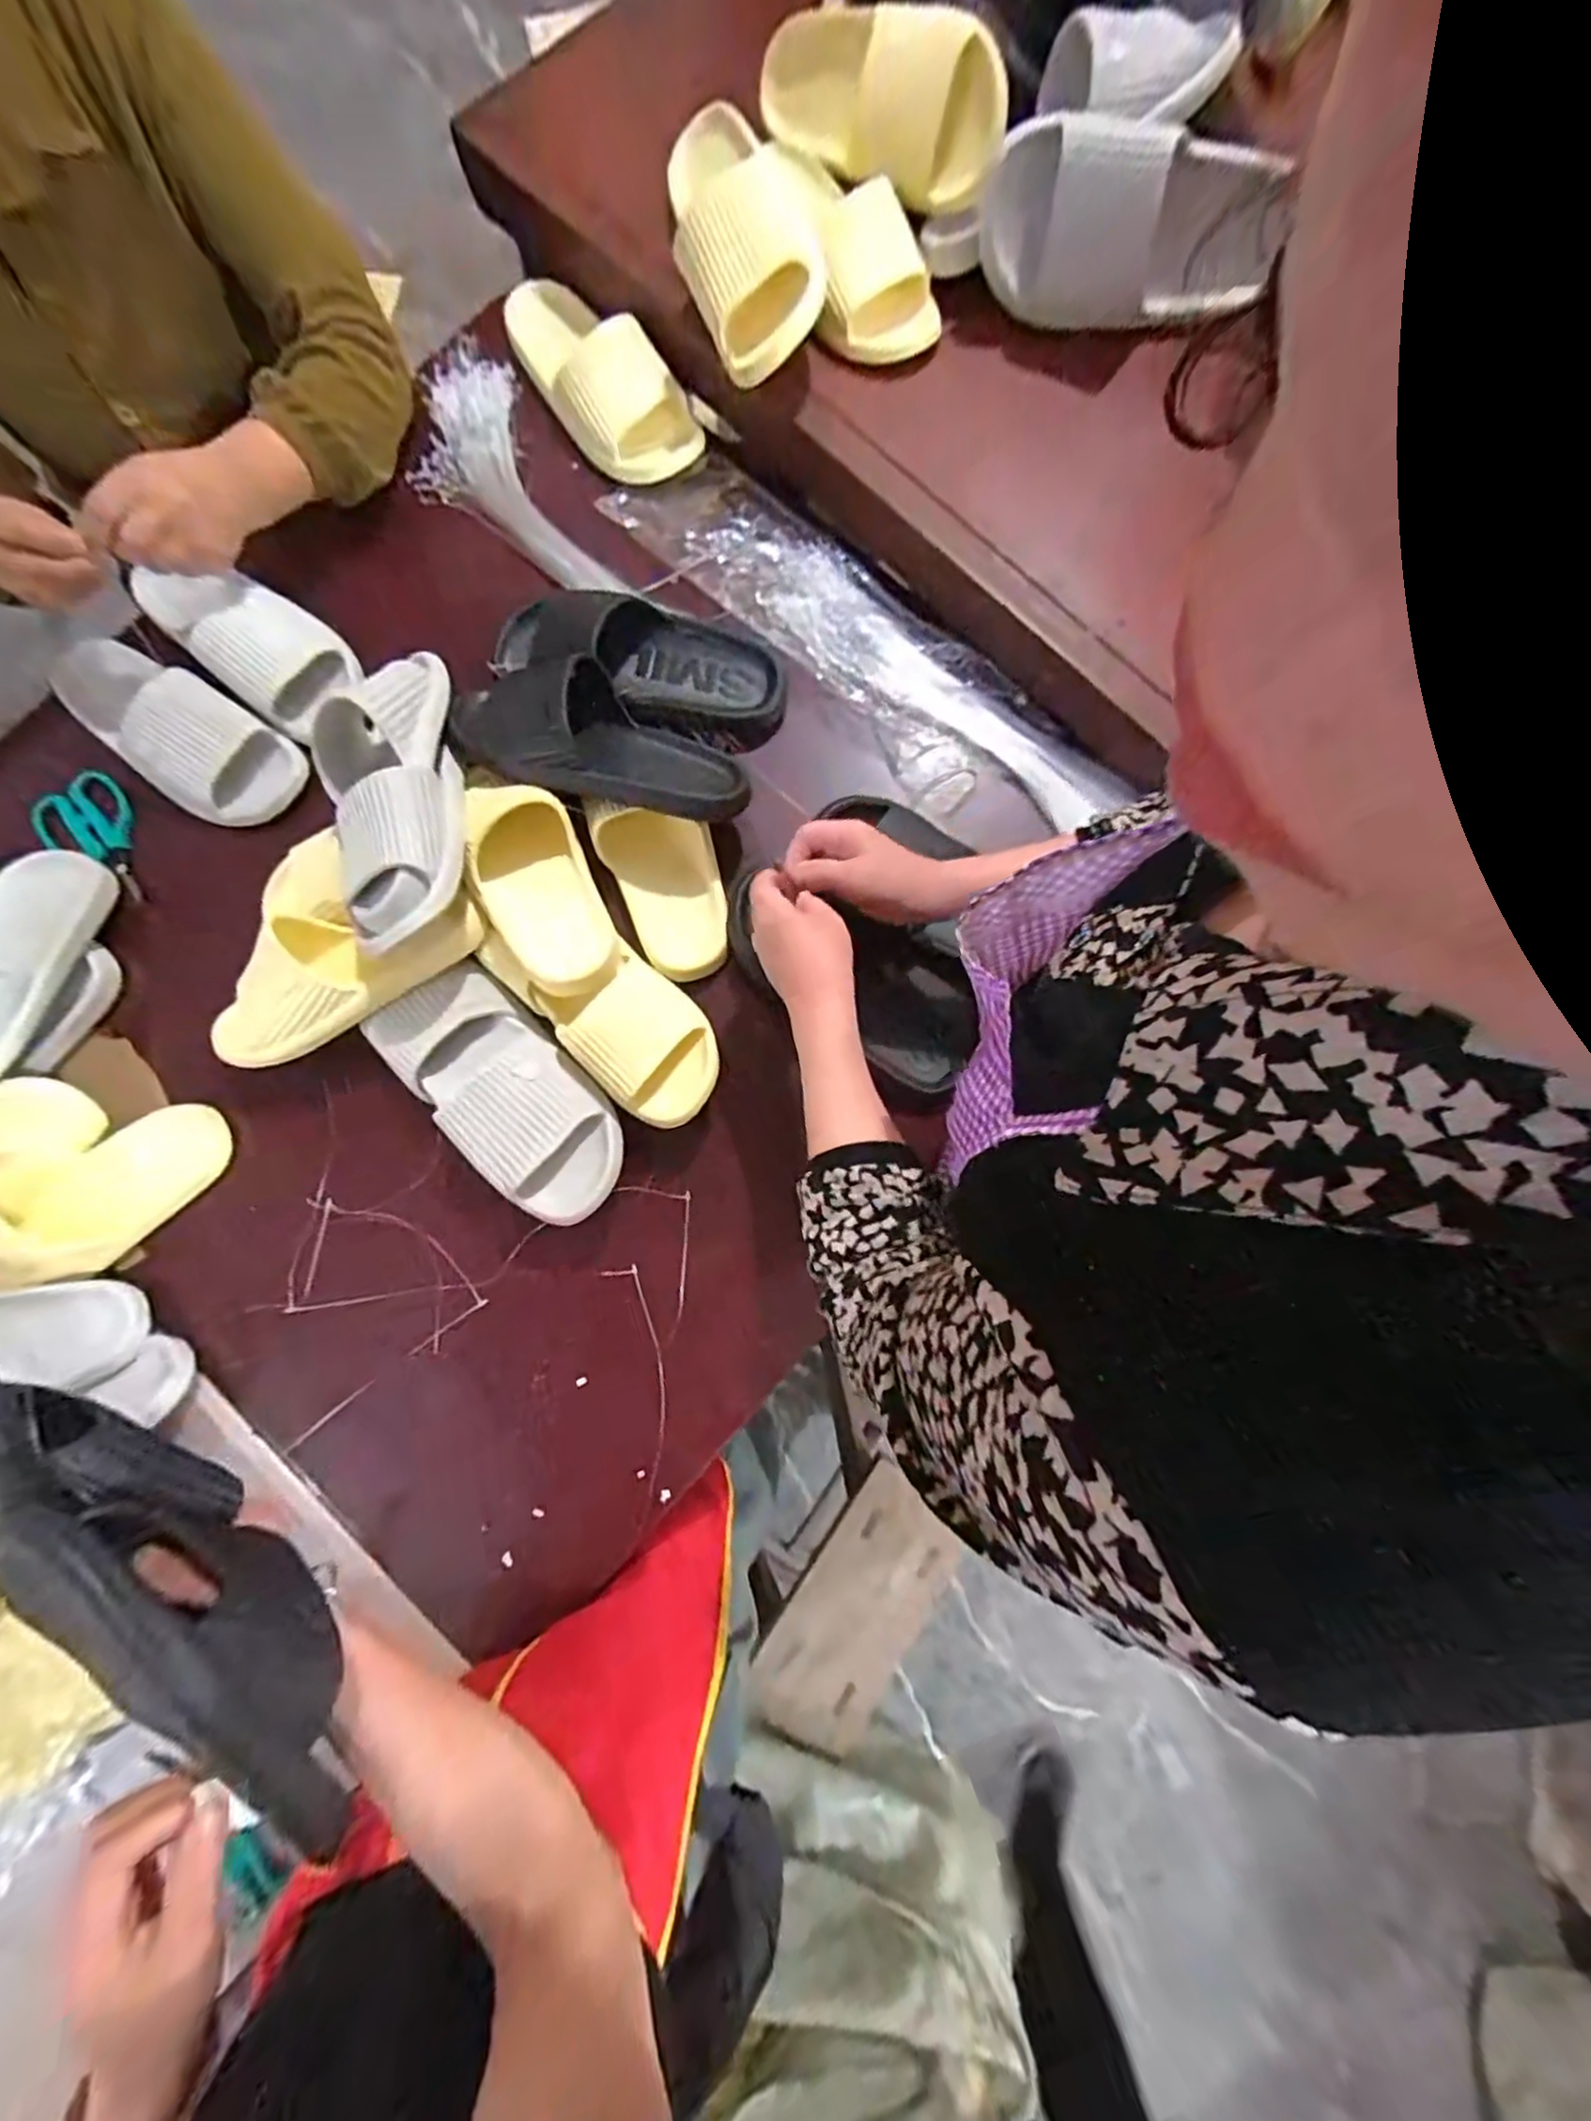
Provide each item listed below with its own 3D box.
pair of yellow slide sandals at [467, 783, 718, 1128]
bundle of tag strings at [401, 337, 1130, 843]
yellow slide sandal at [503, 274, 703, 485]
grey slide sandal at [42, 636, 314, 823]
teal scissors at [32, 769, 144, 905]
[{"bbox_3d":[-0.190,-0.089,0.592,0.126,0.073,0.337,-34,81,-6],"label":"pair of yellow slide sandals"},{"bbox_3d":[-0.044,-0.466,0.680,0.798,0.063,0.197,28,80,5],"label":"bundle of tag strings"},{"bbox_3d":[-0.201,-0.684,0.690,0.098,0.069,0.242,-44,82,-8],"label":"yellow slide sandal"},{"bbox_3d":[-0.591,-0.315,0.643,0.223,0.083,0.105,31,81,6],"label":"grey slide sandal"},{"bbox_3d":[-0.671,-0.211,0.667,0.080,0.009,0.119,-30,97,-8],"label":"teal scissors"}]

